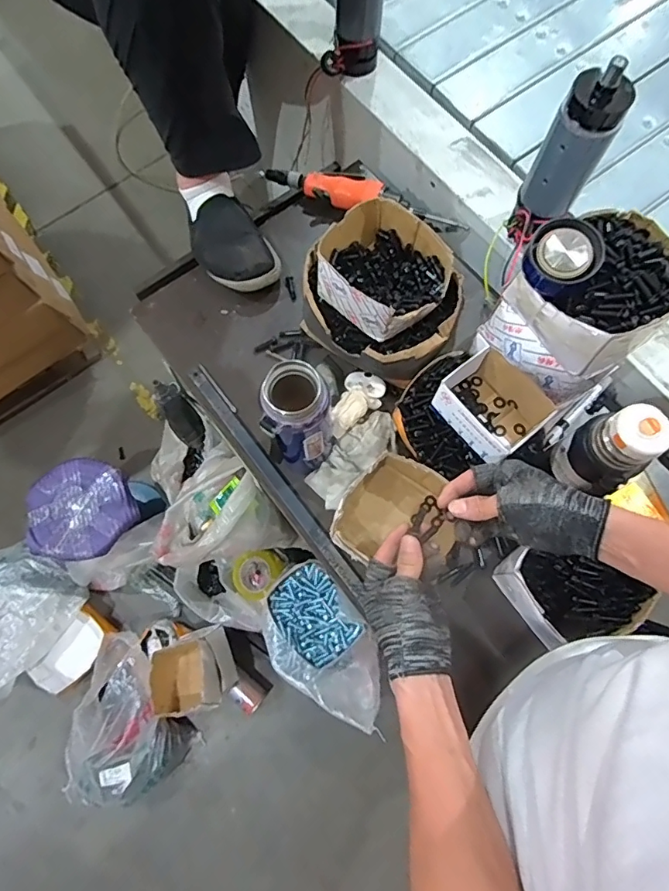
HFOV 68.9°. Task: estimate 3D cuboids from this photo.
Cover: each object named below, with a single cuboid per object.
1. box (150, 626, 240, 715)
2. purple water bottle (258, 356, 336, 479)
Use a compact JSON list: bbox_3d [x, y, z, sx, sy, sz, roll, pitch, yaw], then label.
[{"bbox_3d":[-0.331,0.521,1.108,0.173,0.131,0.167,-22,63,8],"label":"box"},{"bbox_3d":[-0.041,-0.024,0.608,0.081,0.219,0.077,0,73,0],"label":"purple water bottle"}]

